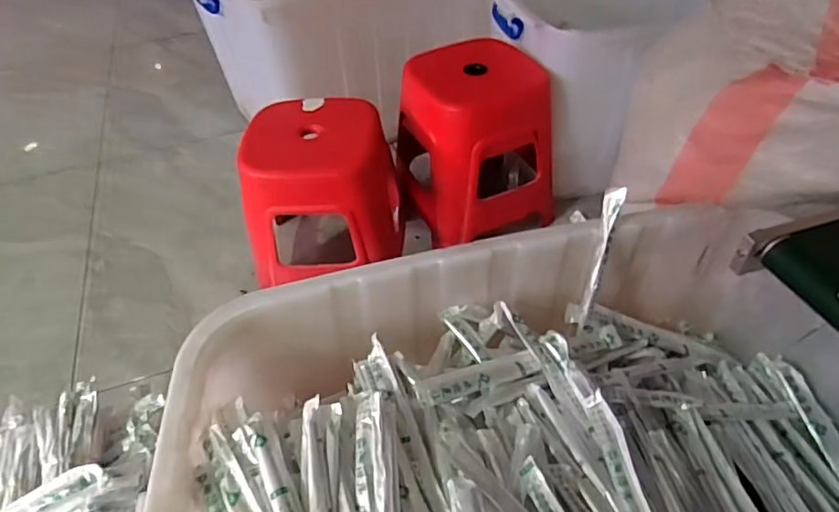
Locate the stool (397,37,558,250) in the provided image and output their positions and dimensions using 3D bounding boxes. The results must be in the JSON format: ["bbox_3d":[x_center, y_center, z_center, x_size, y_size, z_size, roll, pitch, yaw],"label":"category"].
[{"bbox_3d":[0.116,-0.248,1.172,0.284,0.327,0.284,-23,49,-17],"label":"stool"}]

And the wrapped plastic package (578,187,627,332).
[{"bbox_3d":[0.209,0.005,0.638,0.021,0.174,0.015,14,17,17],"label":"wrapped plastic package"}]

